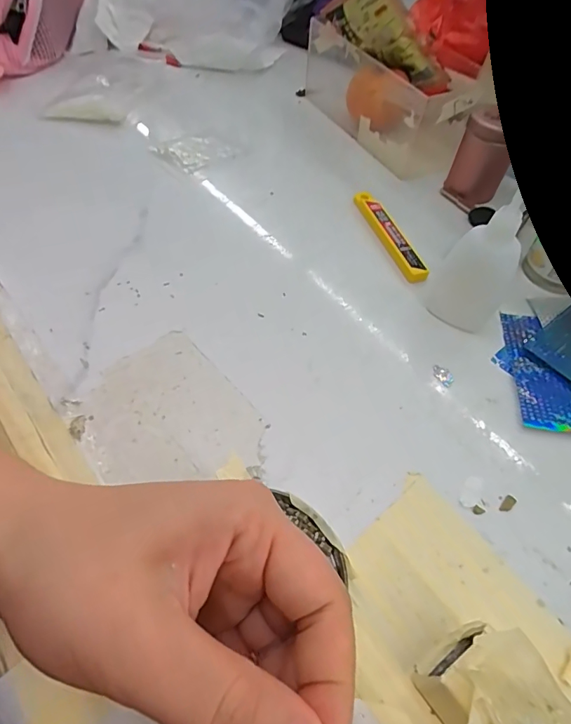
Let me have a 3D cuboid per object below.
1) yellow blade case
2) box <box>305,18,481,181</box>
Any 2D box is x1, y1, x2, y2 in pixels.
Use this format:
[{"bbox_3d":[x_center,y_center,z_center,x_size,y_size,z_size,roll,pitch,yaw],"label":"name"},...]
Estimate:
[{"bbox_3d":[0.081,-0.099,0.359,0.018,0.011,0.099,-14,56,-15],"label":"yellow blade case"},{"bbox_3d":[0.090,-0.252,0.433,0.057,0.067,0.203,-22,58,-19],"label":"box"}]

